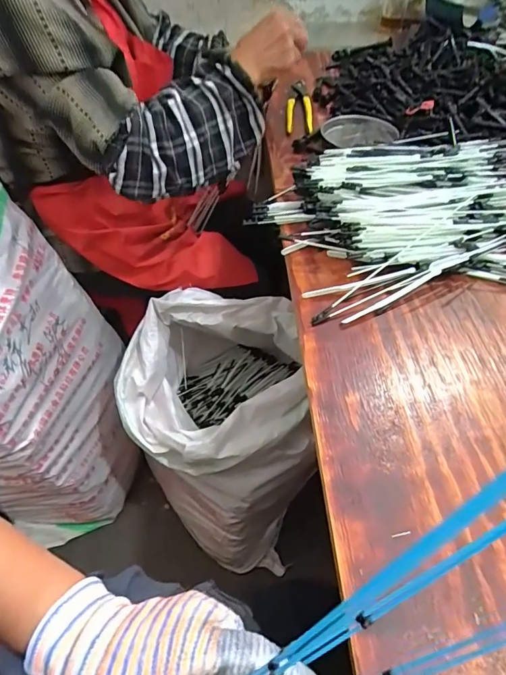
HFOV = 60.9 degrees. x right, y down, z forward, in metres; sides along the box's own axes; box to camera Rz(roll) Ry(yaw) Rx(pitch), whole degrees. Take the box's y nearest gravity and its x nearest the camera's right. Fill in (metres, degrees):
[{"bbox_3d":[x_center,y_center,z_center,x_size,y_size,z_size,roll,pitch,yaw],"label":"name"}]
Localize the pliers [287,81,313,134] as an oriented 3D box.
[{"bbox_3d":[0.090,-0.448,0.833,0.050,0.018,0.202,2,51,3],"label":"pliers"}]

